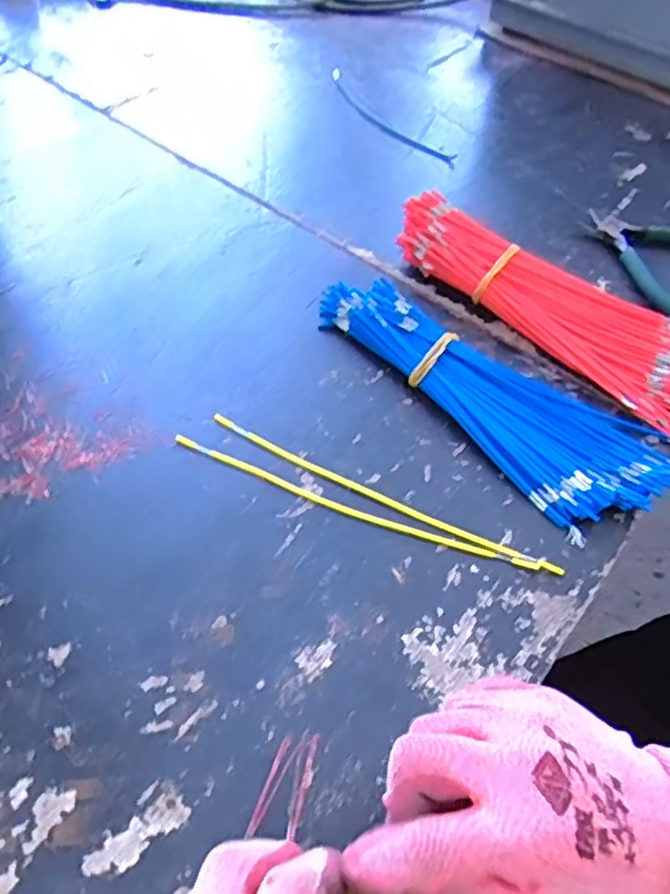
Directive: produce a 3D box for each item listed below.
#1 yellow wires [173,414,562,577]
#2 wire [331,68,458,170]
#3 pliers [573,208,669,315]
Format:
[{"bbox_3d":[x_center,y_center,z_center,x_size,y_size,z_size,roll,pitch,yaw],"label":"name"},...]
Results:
[{"bbox_3d":[0.015,0.032,0.412,0.233,0.007,0.030,24,54,14],"label":"yellow wires"},{"bbox_3d":[0.049,-0.336,0.701,0.033,0.005,0.214,-26,59,-23],"label":"wire"},{"bbox_3d":[0.267,-0.163,0.572,0.131,0.011,0.132,39,59,23],"label":"pliers"}]

